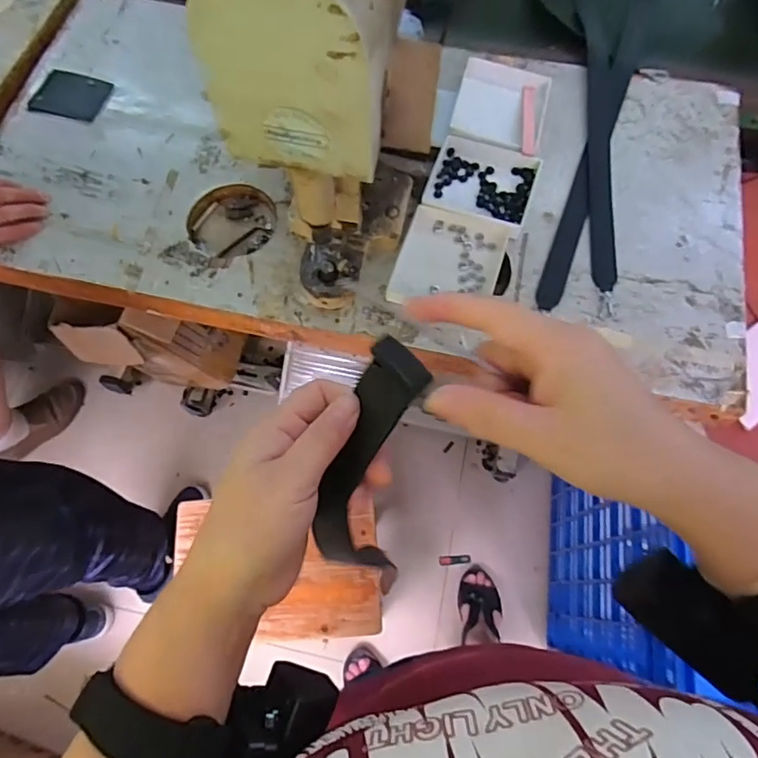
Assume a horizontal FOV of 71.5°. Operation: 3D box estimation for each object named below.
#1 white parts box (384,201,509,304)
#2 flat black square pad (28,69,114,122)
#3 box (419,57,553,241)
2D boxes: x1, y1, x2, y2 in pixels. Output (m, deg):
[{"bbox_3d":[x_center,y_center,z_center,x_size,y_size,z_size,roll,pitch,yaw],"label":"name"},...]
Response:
[{"bbox_3d":[0.089,-0.144,0.653,0.120,0.021,0.138,16,69,8],"label":"white parts box"},{"bbox_3d":[-0.444,-0.409,0.762,0.096,0.004,0.081,15,71,2],"label":"flat black square pad"},{"bbox_3d":[0.155,-0.320,0.715,0.130,0.034,0.273,15,69,7],"label":"box"}]

